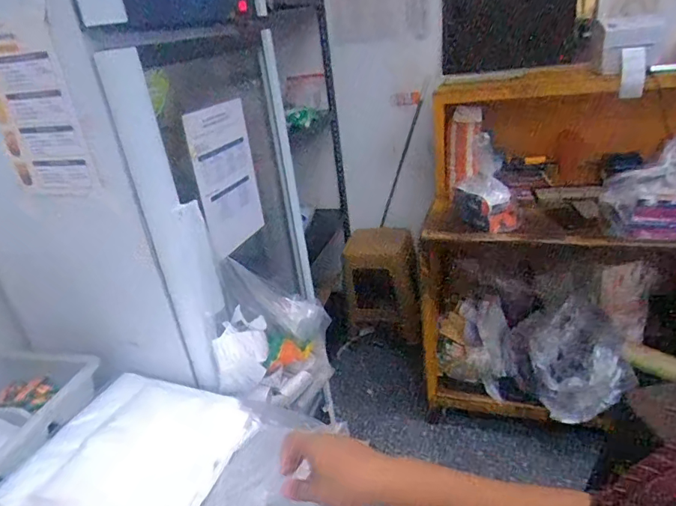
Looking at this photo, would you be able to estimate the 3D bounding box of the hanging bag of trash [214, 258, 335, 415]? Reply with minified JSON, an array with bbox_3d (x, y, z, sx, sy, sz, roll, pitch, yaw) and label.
[{"bbox_3d":[-0.129,0.176,0.955,0.234,0.284,0.142,-10,25,-6],"label":"hanging bag of trash"}]

